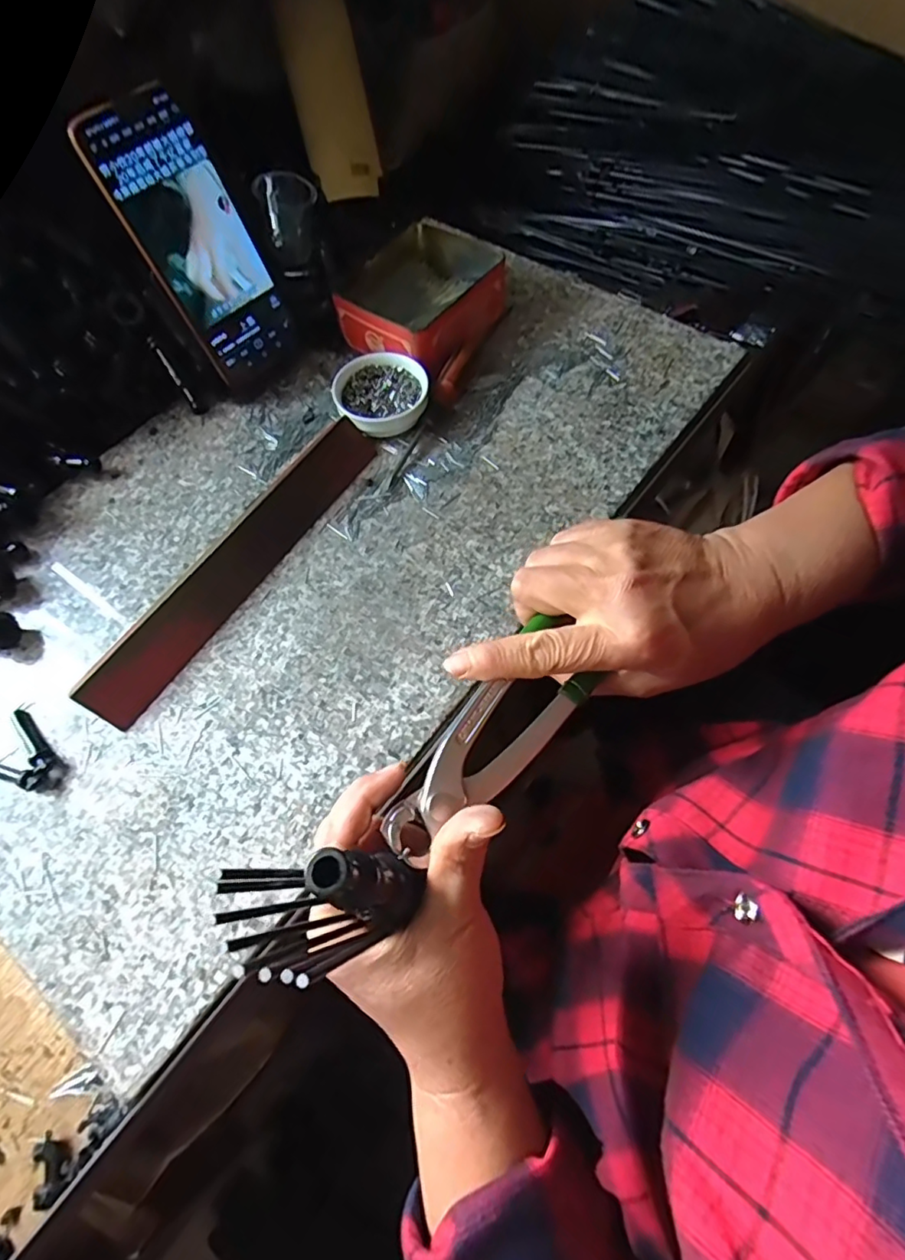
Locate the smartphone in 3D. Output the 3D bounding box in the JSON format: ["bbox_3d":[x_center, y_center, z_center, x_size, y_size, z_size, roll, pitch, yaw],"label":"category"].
[{"bbox_3d":[-0.173,-0.269,0.392,0.081,0.165,0.007,-43,48,-15],"label":"smartphone"}]

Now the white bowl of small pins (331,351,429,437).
[{"bbox_3d":[-0.056,-0.183,0.434,0.069,0.025,0.071,-1,64,2],"label":"white bowl of small pins"}]

